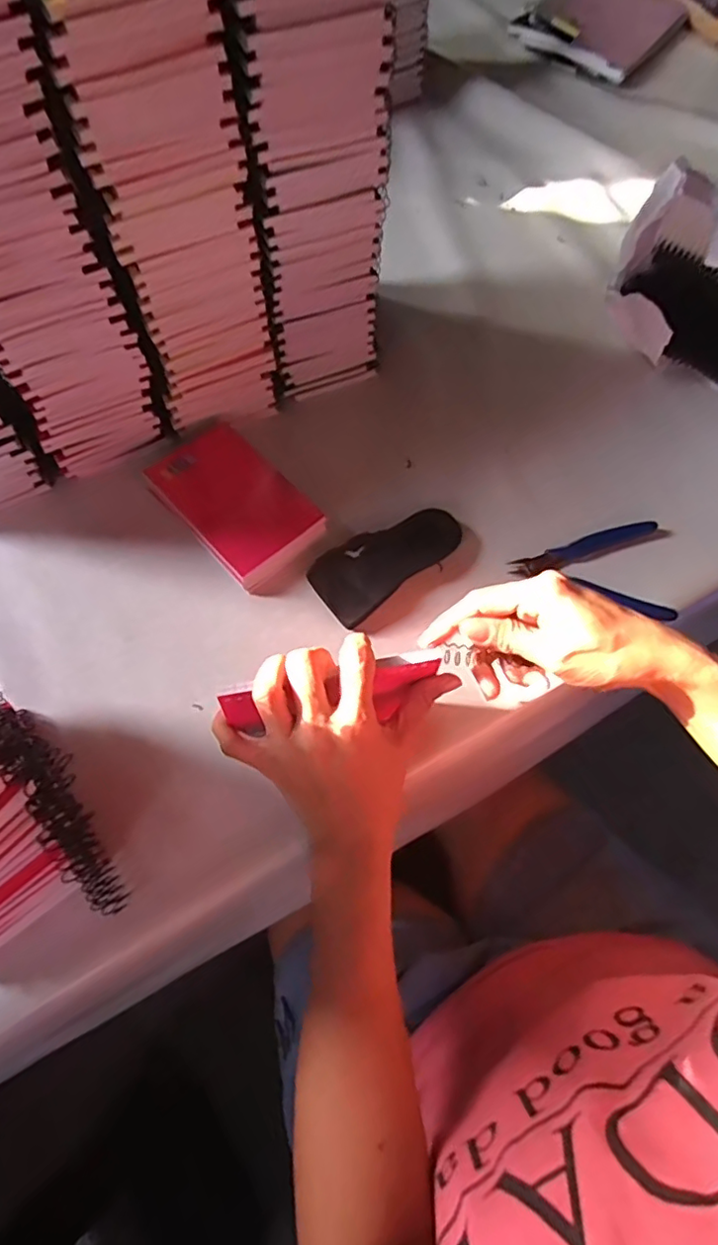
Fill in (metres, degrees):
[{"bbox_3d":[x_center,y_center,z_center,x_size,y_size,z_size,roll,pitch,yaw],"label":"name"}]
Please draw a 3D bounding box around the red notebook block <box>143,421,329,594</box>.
[{"bbox_3d":[-0.098,-0.094,0.466,0.083,0.028,0.137,-40,73,-16],"label":"red notebook block"}]

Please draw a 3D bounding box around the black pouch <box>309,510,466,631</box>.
[{"bbox_3d":[0.022,-0.050,0.453,0.120,0.020,0.057,-35,72,-15],"label":"black pouch"}]

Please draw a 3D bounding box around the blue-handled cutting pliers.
[{"bbox_3d":[0.180,-0.043,0.456,0.117,0.014,0.084,3,67,0],"label":"blue-handled cutting pliers"}]

